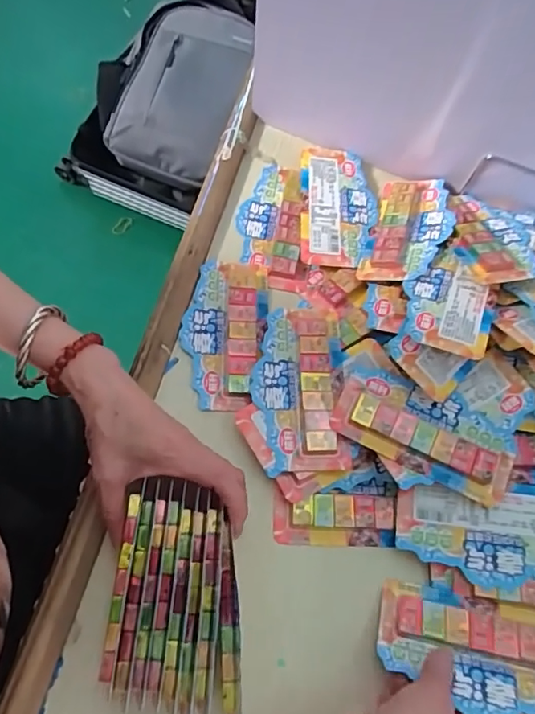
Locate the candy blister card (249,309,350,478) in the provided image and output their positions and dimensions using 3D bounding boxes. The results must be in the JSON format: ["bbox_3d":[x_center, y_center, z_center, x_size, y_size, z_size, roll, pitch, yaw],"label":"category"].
[{"bbox_3d":[0.026,0.026,0.445,0.076,0.014,0.142,0,68,2],"label":"candy blister card"}]

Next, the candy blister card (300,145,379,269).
[{"bbox_3d":[0.072,-0.155,0.525,0.076,0.008,0.143,1,68,2],"label":"candy blister card"}]

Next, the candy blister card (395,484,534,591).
[{"bbox_3d":[0.177,0.139,0.406,0.144,0.020,0.074,0,68,2],"label":"candy blister card"}]

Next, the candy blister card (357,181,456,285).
[{"bbox_3d":[0.139,-0.127,0.508,0.074,0.011,0.137,9,57,22],"label":"candy blister card"}]

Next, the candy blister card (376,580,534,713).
[{"bbox_3d":[0.155,0.213,0.374,0.145,0.012,0.076,8,52,12],"label":"candy blister card"}]

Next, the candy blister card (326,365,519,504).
[{"bbox_3d":[0.129,0.059,0.425,0.146,0.020,0.068,24,70,11],"label":"candy blister card"}]

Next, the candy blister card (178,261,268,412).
[{"bbox_3d":[-0.041,-0.022,0.473,0.068,0.014,0.142,7,68,5],"label":"candy blister card"}]

